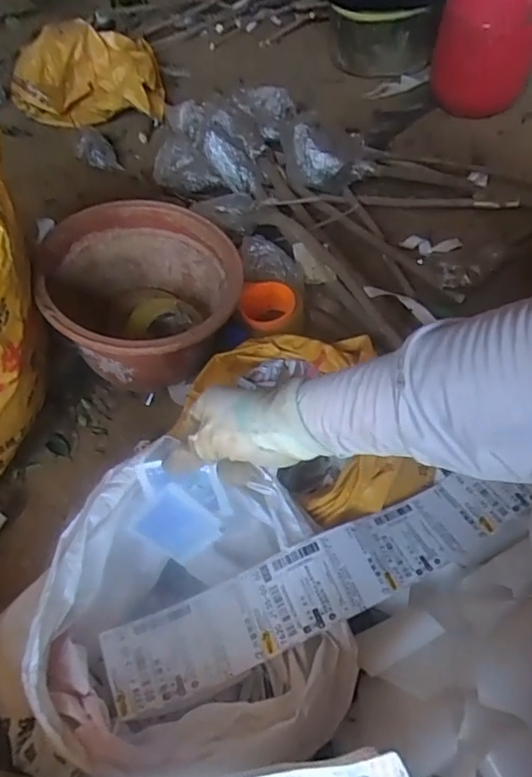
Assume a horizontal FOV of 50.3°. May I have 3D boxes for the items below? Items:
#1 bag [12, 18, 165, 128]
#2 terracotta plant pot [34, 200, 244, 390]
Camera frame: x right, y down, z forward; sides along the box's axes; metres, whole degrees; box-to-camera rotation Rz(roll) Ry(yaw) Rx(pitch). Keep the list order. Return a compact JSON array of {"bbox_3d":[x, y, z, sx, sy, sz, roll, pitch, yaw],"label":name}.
[{"bbox_3d":[-0.422,-0.710,1.315,0.356,0.174,0.291,-14,52,-5],"label":"bag"},{"bbox_3d":[-0.154,-0.111,0.778,0.239,0.176,0.254,-3,52,4],"label":"terracotta plant pot"}]

